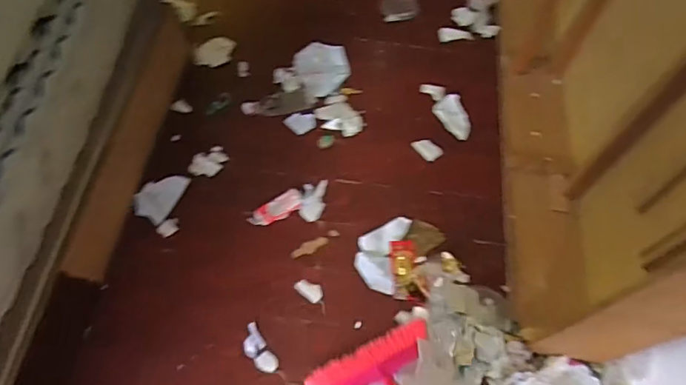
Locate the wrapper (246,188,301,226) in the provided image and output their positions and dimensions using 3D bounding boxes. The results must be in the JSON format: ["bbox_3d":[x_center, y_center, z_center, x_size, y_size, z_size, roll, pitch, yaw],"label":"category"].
[{"bbox_3d":[-0.202,0.050,1.511,0.171,0.017,0.073,-32,68,-18],"label":"wrapper"}]

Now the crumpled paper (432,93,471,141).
[{"bbox_3d":[0.388,-0.257,1.713,0.107,0.029,0.171,-27,67,-16],"label":"crumpled paper"}]

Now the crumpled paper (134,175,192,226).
[{"bbox_3d":[-0.555,0.002,1.509,0.121,0.031,0.166,27,64,12],"label":"crumpled paper"}]

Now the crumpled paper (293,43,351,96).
[{"bbox_3d":[-0.069,-0.451,1.782,0.194,0.022,0.221,-31,67,-17],"label":"crumpled paper"}]

